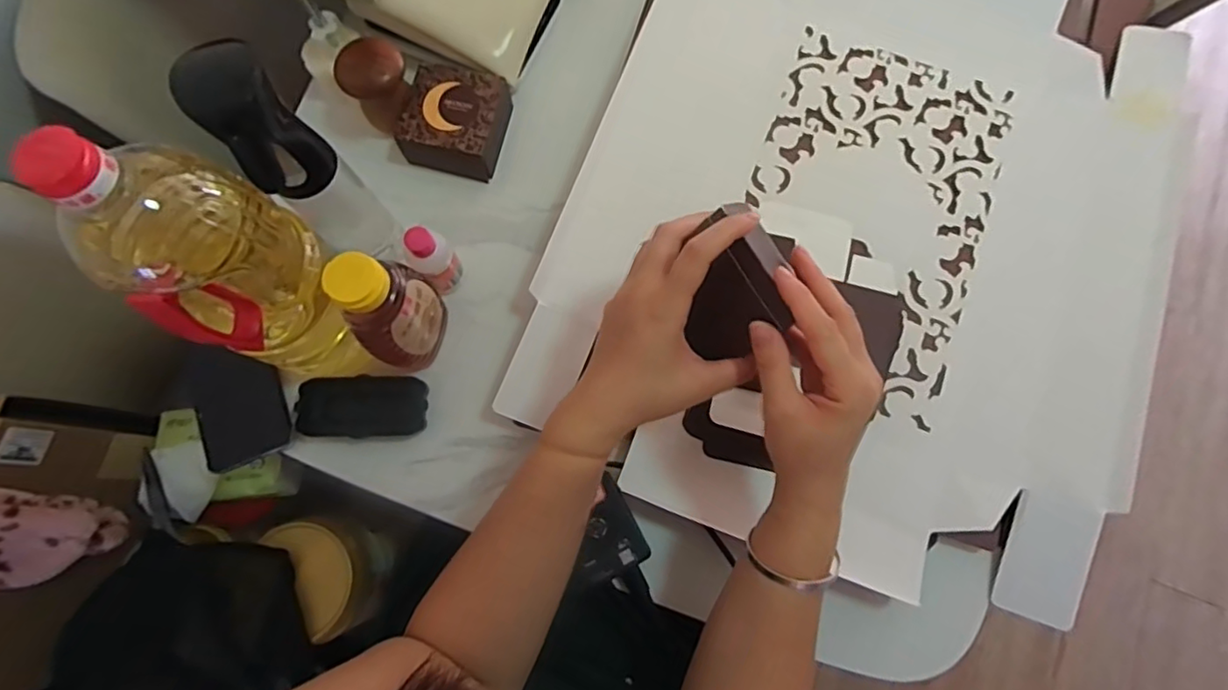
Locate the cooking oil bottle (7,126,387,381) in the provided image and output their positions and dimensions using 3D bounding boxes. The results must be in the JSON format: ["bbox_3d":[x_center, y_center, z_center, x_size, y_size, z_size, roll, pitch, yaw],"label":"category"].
[{"bbox_3d":[-0.254,-0.046,0.430,0.112,0.293,0.099,33,79,7],"label":"cooking oil bottle"}]

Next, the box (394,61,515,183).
[{"bbox_3d":[-0.153,-0.216,0.589,0.087,0.058,0.096,15,77,3],"label":"box"}]

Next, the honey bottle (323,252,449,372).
[{"bbox_3d":[-0.179,-0.027,0.493,0.046,0.160,0.070,6,77,2],"label":"honey bottle"}]

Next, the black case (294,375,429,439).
[{"bbox_3d":[-0.222,0.057,0.534,0.116,0.032,0.050,0,77,0],"label":"black case"}]

